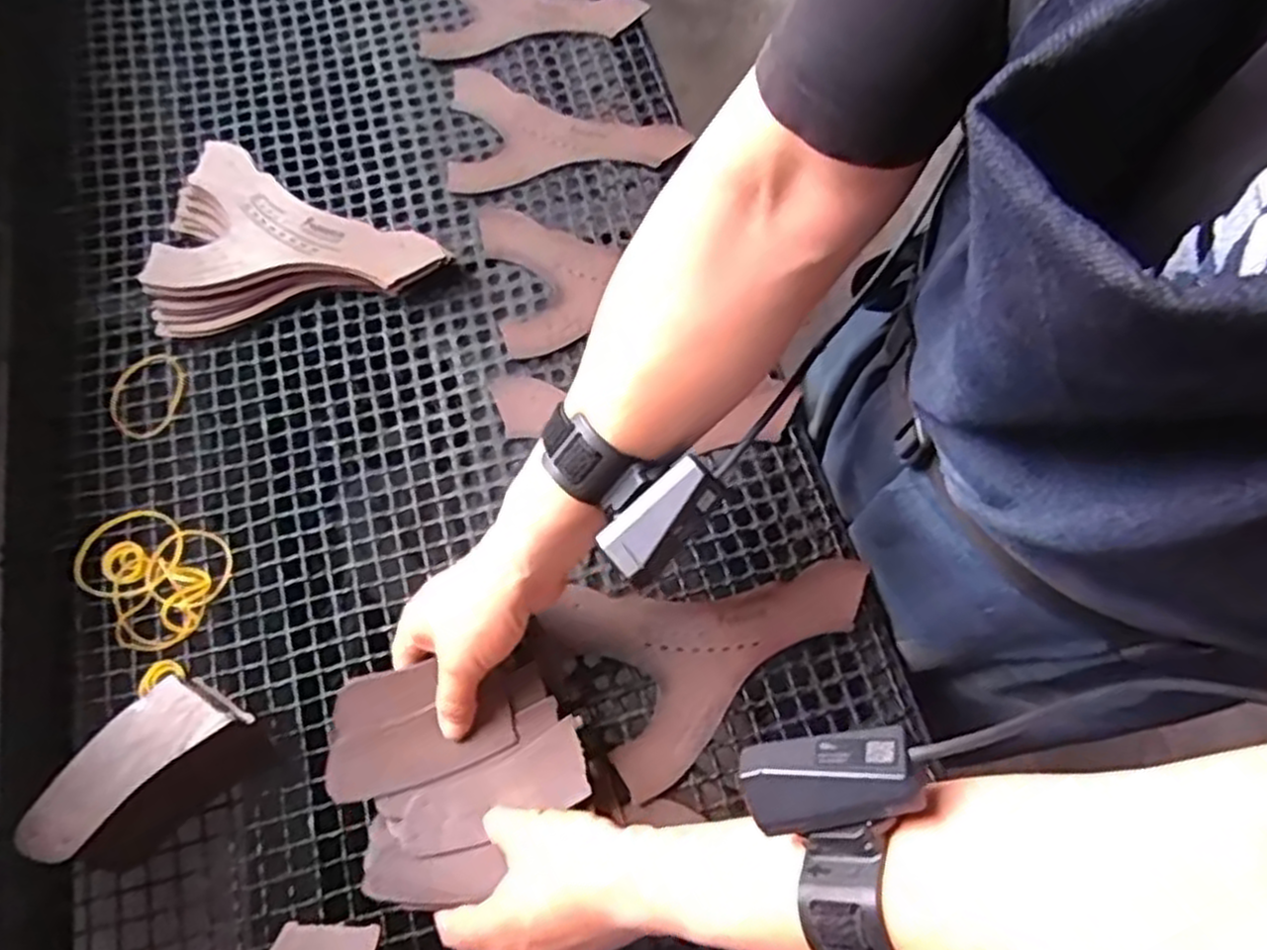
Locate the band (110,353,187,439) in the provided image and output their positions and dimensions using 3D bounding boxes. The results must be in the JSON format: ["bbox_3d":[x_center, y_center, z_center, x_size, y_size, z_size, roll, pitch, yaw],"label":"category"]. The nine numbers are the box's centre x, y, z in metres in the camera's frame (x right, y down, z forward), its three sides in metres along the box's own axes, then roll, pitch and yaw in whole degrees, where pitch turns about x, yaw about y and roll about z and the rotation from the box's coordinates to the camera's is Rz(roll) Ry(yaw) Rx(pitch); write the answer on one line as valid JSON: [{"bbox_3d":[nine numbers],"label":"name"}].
[{"bbox_3d":[-0.382,-0.064,0.609,0.054,0.004,0.074,12,69,2],"label":"band"}]

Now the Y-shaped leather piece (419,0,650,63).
[{"bbox_3d":[-0.104,-0.480,0.794,0.219,0.012,0.150,0,69,-3],"label":"Y-shaped leather piece"}]

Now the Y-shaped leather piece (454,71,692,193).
[{"bbox_3d":[-0.064,-0.327,0.734,0.214,0.010,0.145,-2,69,-3],"label":"Y-shaped leather piece"}]

